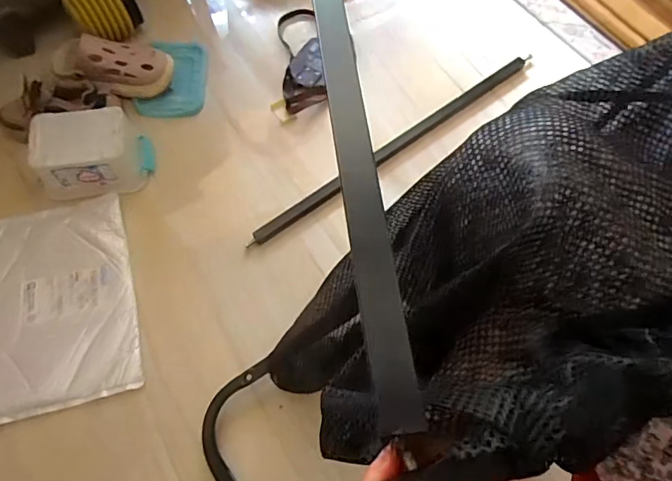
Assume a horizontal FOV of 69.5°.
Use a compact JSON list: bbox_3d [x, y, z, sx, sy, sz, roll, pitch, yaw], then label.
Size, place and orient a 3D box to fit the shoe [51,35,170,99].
[{"bbox_3d":[-0.414,-0.328,0.900,0.208,0.077,0.100,5,67,1],"label":"shoe"}]

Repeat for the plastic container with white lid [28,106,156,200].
[{"bbox_3d":[-0.411,-0.150,0.819,0.170,0.094,0.120,-6,67,-4],"label":"plastic container with white lid"}]

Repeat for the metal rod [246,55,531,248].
[{"bbox_3d":[0.120,-0.180,0.893,0.660,0.024,0.029,-35,72,-15],"label":"metal rod"}]

